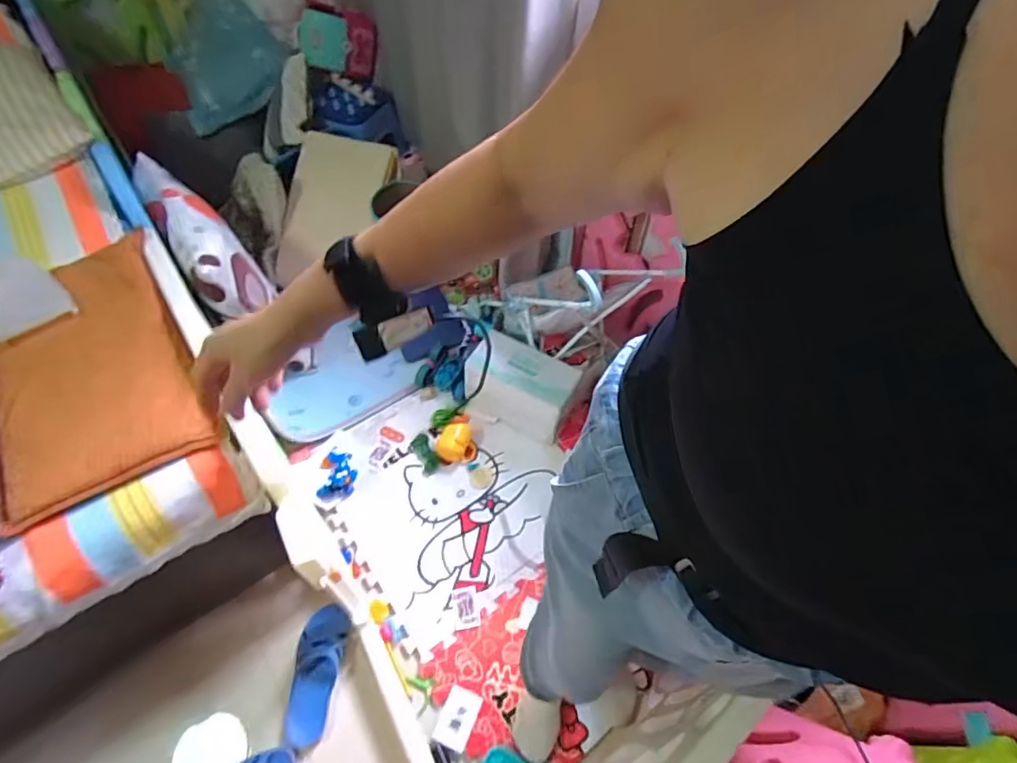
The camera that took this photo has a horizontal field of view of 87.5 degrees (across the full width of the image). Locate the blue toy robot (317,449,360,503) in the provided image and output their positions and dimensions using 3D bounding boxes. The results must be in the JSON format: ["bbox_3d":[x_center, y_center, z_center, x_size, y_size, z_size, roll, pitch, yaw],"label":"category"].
[{"bbox_3d":[-0.439,0.240,1.371,0.090,0.040,0.140,-4,56,-5],"label":"blue toy robot"}]

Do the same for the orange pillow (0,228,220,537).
[{"bbox_3d":[-0.736,-0.032,0.917,0.303,0.048,0.496,-27,61,-19],"label":"orange pillow"}]

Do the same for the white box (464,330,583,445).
[{"bbox_3d":[0.031,0.020,1.429,0.286,0.208,0.157,25,59,14],"label":"white box"}]

